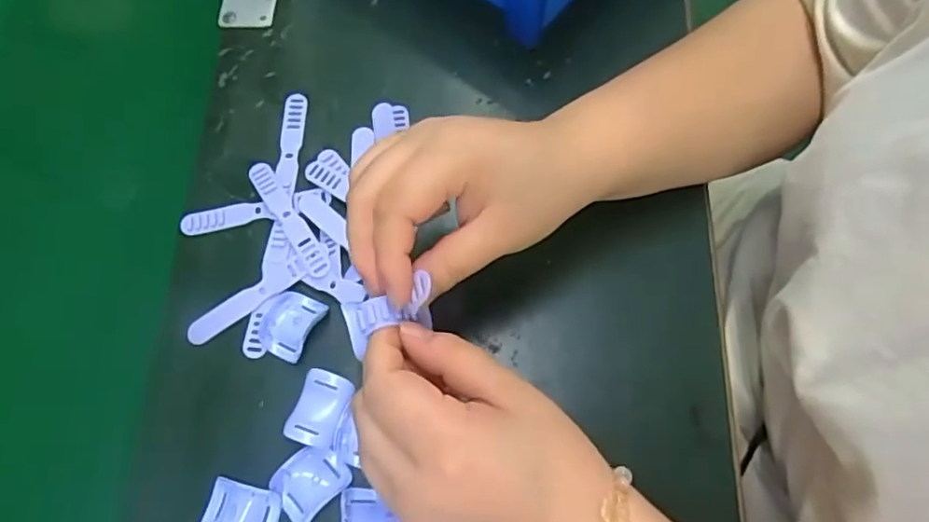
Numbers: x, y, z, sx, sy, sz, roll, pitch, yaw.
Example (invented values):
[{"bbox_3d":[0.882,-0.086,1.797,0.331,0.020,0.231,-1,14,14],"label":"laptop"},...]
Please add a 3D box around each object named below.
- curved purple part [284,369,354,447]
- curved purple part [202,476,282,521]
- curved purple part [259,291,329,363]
[{"bbox_3d":[-0.078,0.081,0.332,0.026,0.013,0.039,18,72,9],"label":"curved purple part"},{"bbox_3d":[-0.117,0.131,0.315,0.037,0.009,0.030,11,71,6],"label":"curved purple part"},{"bbox_3d":[-0.103,0.036,0.355,0.034,0.012,0.038,20,72,10],"label":"curved purple part"}]

